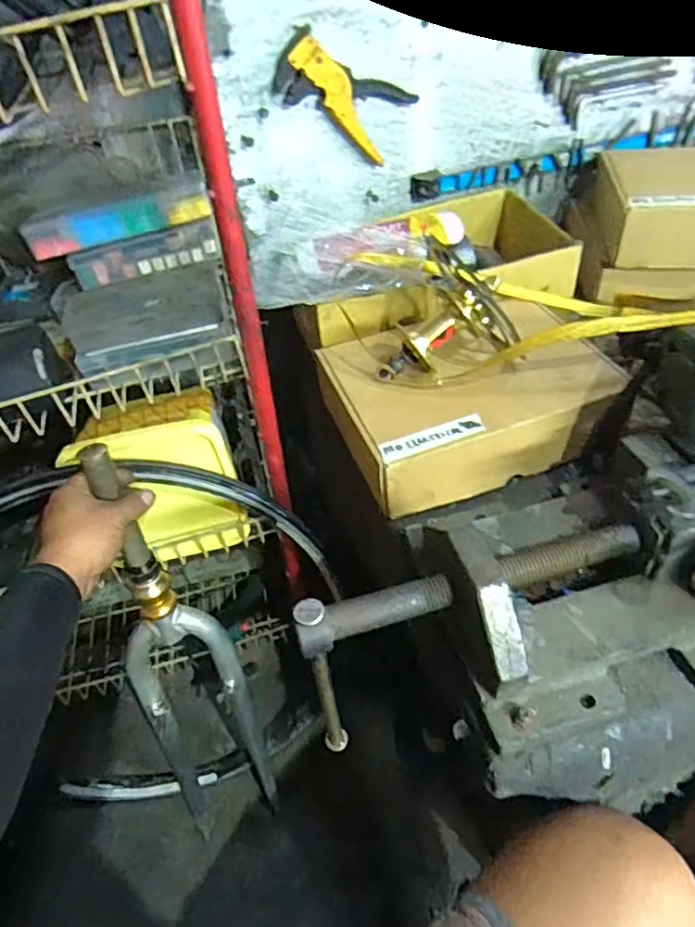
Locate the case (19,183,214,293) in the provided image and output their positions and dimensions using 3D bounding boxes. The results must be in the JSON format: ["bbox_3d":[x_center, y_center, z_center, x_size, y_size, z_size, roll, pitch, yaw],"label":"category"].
[{"bbox_3d":[-0.234,-0.236,0.644,0.183,0.087,0.039,-17,46,-10],"label":"case"}]

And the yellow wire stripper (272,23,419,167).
[{"bbox_3d":[-0.002,-0.434,0.702,0.164,0.083,0.021,16,34,-33],"label":"yellow wire stripper"}]

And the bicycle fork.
[{"bbox_3d":[-0.209,0.254,0.743,0.119,0.619,0.037,-12,29,-5],"label":"bicycle fork"}]

